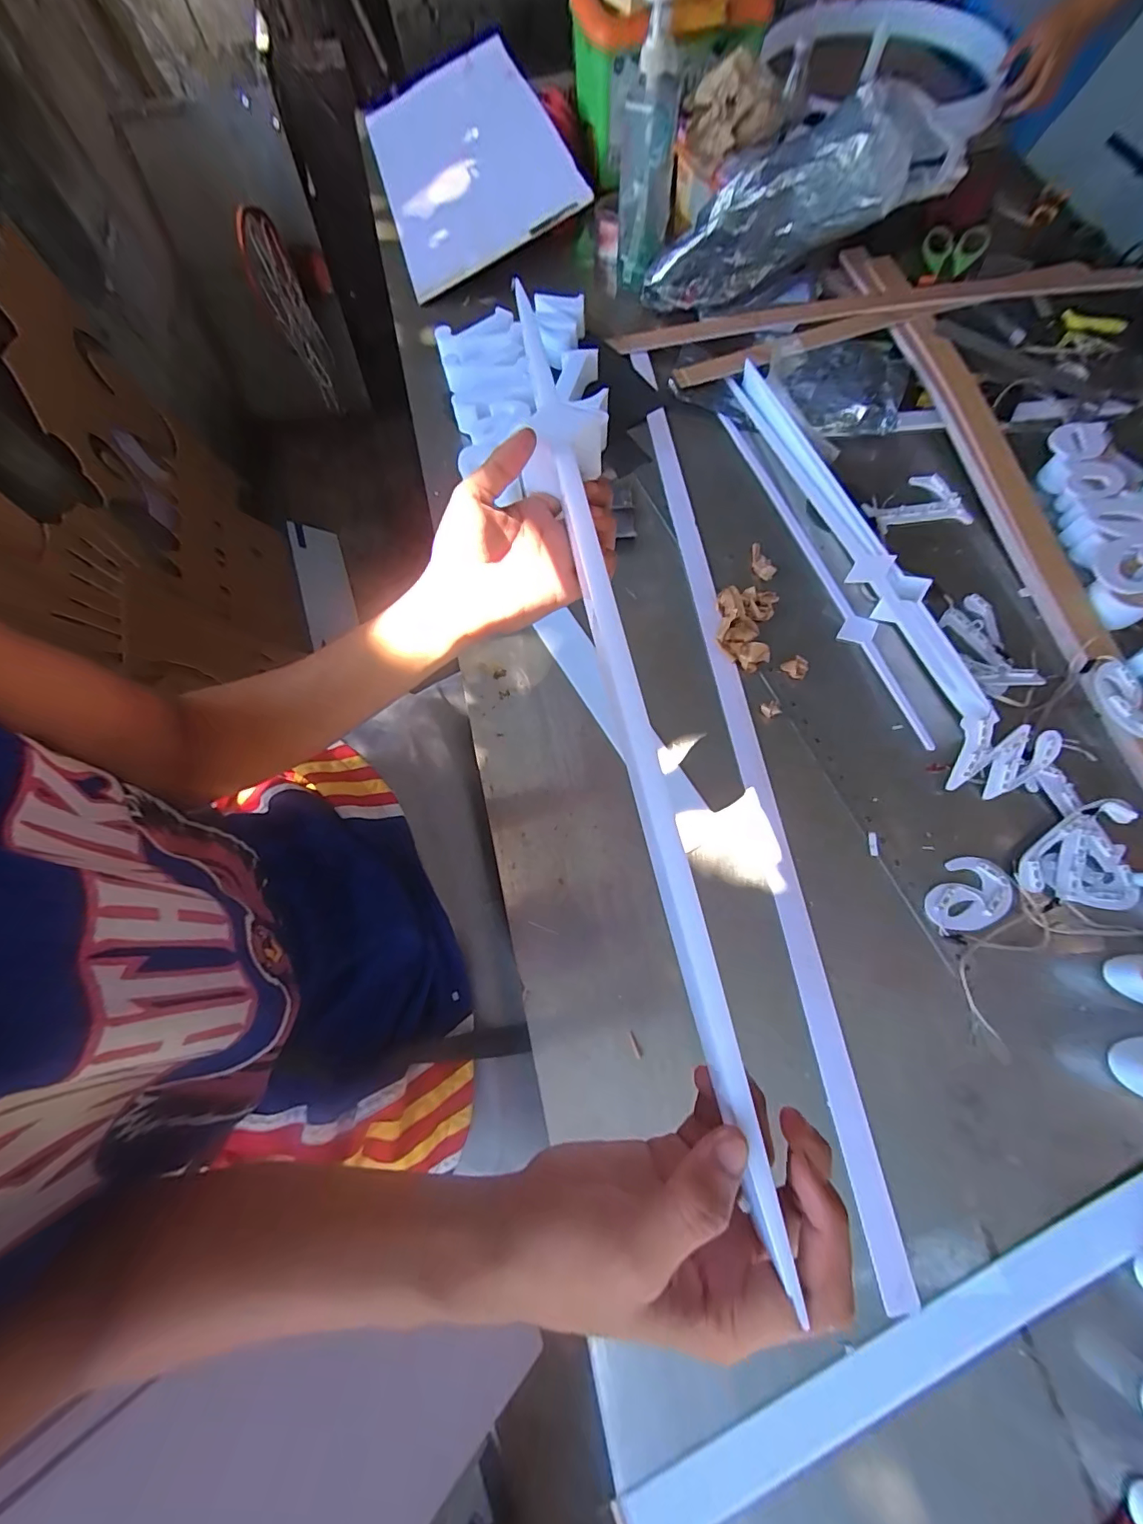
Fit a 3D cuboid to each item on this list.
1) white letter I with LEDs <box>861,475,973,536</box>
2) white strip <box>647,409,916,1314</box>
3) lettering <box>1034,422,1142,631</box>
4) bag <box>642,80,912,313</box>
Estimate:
[{"bbox_3d":[0.464,-0.352,0.664,0.140,0.022,0.072,-5,72,1],"label":"white letter I with LEDs"},{"bbox_3d":[0.202,-0.036,0.556,0.042,0.023,0.982,-8,72,0],"label":"white strip"},{"bbox_3d":[0.681,-0.303,0.616,0.107,0.039,0.295,4,72,4],"label":"lettering"},{"bbox_3d":[0.292,-0.795,0.722,0.346,0.127,0.150,8,68,42],"label":"bag"}]

